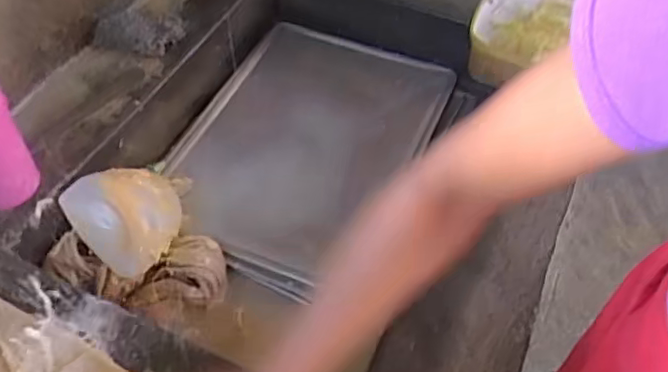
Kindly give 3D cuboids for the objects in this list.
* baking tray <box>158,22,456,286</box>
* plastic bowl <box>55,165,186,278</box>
[{"bbox_3d":[-0.041,-0.070,0.942,0.326,0.053,0.445,20,53,14],"label":"baking tray"},{"bbox_3d":[-0.254,0.037,0.785,0.134,0.069,0.128,51,22,3],"label":"plastic bowl"}]

